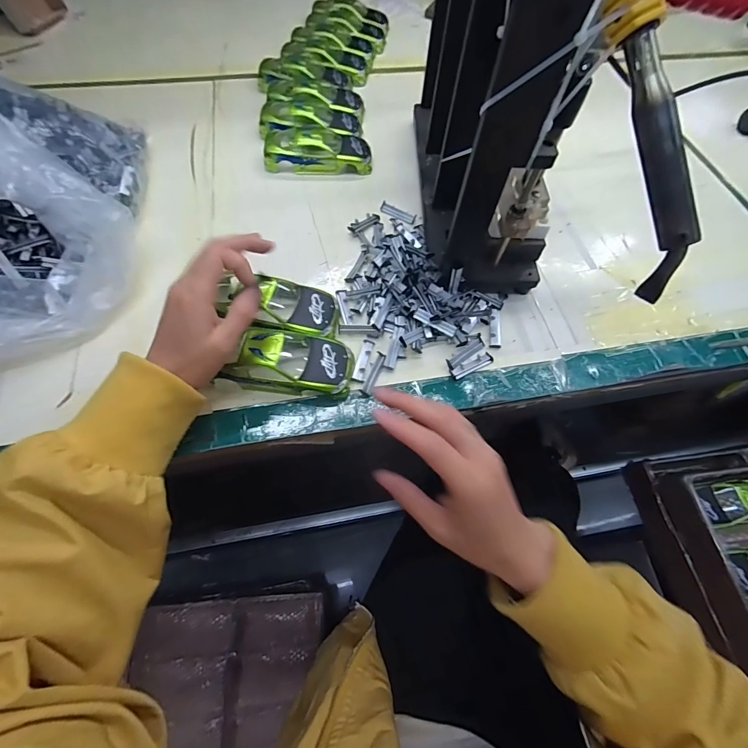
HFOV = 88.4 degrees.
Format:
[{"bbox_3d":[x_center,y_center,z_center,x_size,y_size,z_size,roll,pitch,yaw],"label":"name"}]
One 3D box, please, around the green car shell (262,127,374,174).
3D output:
[{"bbox_3d":[-0.067,-0.271,0.464,0.125,0.034,0.048,-2,63,-4],"label":"green car shell"}]

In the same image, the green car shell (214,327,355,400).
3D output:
[{"bbox_3d":[-0.068,-0.010,0.327,0.097,0.035,0.052,8,63,0],"label":"green car shell"}]

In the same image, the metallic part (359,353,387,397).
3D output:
[{"bbox_3d":[-0.001,0.000,0.342,0.009,0.004,0.046,19,63,6],"label":"metallic part"}]

